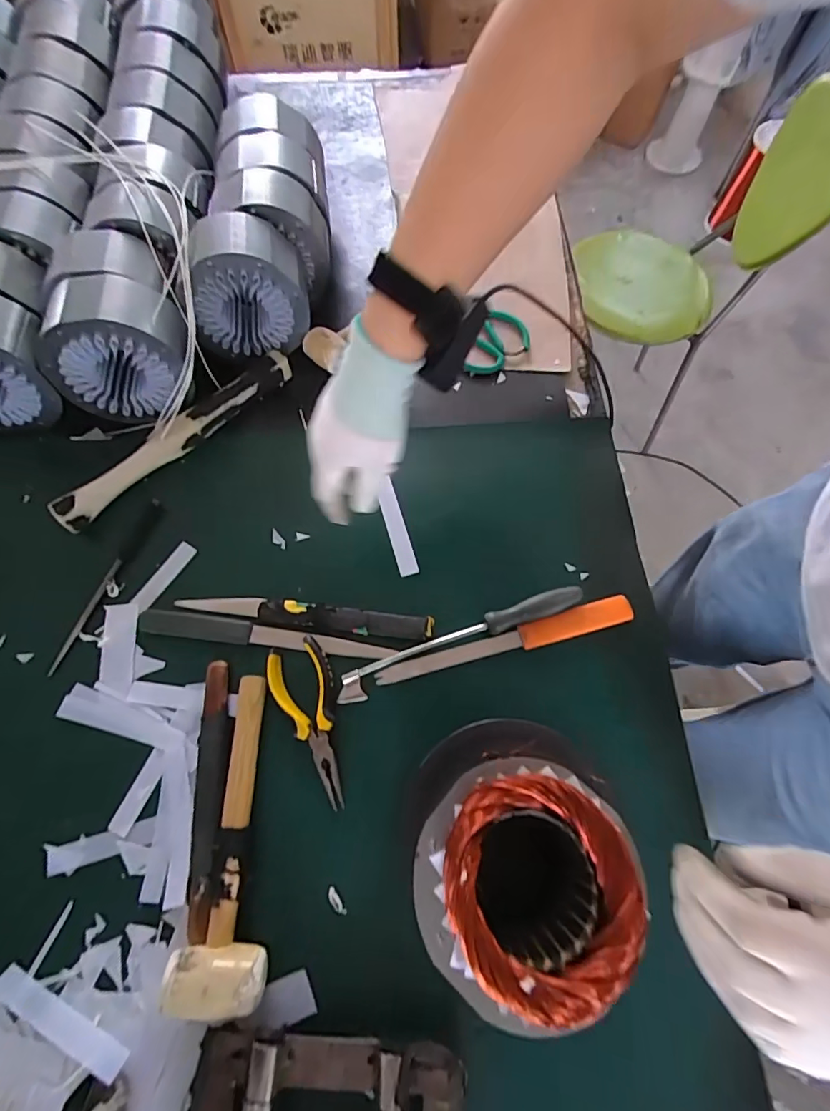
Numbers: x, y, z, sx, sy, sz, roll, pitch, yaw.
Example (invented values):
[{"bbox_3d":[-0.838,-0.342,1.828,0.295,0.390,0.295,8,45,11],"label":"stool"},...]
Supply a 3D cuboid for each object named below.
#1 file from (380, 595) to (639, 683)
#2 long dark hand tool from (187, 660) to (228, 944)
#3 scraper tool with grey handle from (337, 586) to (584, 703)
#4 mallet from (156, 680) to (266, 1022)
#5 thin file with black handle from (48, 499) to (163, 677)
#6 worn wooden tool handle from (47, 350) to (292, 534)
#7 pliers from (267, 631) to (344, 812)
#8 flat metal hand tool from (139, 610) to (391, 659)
[{"bbox_3d":[0.092,0.088,0.488,0.263,0.014,0.028,-15,69,-6],"label":"file"},{"bbox_3d":[-0.186,0.211,0.440,0.026,0.023,0.223,-4,68,-1],"label":"long dark hand tool"},{"bbox_3d":[0.045,0.084,0.486,0.259,0.027,0.028,-21,70,-8],"label":"scraper tool with grey handle"},{"bbox_3d":[-0.162,0.237,0.420,0.080,0.038,0.259,-3,68,-1],"label":"mallet"},{"bbox_3d":[-0.337,0.027,0.526,0.018,0.016,0.204,20,70,8],"label":"thin file with black handle"},{"bbox_3d":[-0.287,-0.150,0.588,0.043,0.033,0.319,41,74,15],"label":"worn wooden tool handle"},{"bbox_3d":[-0.093,0.155,0.460,0.058,0.009,0.151,-26,71,-10],"label":"pliers"},{"bbox_3d":[-0.158,0.084,0.503,0.261,0.010,0.024,7,69,3],"label":"flat metal hand tool"}]

